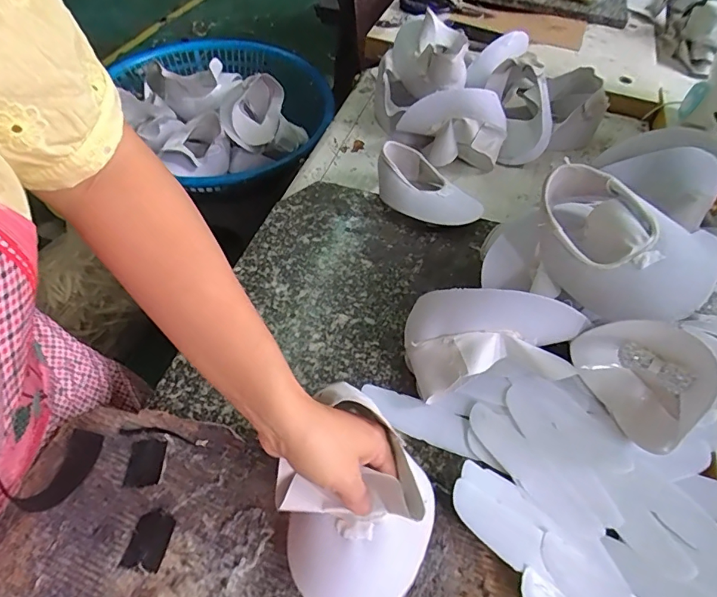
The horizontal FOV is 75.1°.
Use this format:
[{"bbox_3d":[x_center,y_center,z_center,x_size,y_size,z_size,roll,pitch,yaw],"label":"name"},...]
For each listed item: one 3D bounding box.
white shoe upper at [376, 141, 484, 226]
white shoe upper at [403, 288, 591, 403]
[{"bbox_3d":[0.084,-0.146,0.615,0.100,0.056,0.162,-30,60,-23],"label":"white shoe upper"},{"bbox_3d":[0.116,0.044,0.426,0.150,0.100,0.096,16,54,8],"label":"white shoe upper"}]

